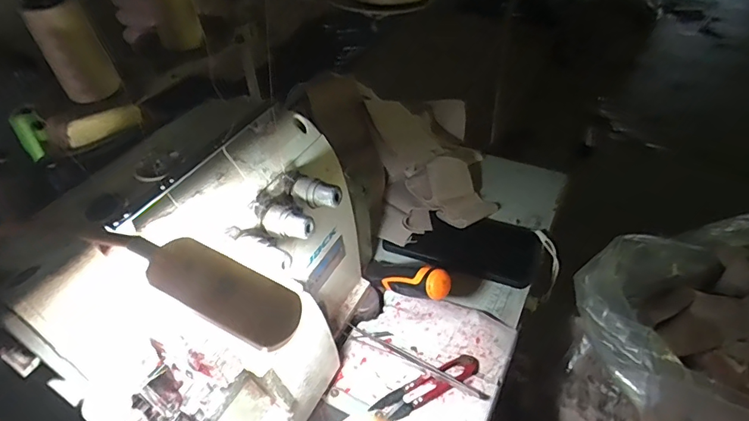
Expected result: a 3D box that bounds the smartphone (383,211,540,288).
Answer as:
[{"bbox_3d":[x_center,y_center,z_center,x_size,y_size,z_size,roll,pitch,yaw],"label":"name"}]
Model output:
[{"bbox_3d":[0.107,0.033,0.540,0.159,0.017,0.089,15,46,16],"label":"smartphone"}]

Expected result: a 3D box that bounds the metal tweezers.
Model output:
[{"bbox_3d":[0.034,0.140,0.434,0.145,0.008,0.017,23,49,22],"label":"metal tweezers"}]

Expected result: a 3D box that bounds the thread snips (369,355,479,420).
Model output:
[{"bbox_3d":[0.049,0.158,0.418,0.105,0.006,0.022,-22,48,-20],"label":"thread snips"}]

